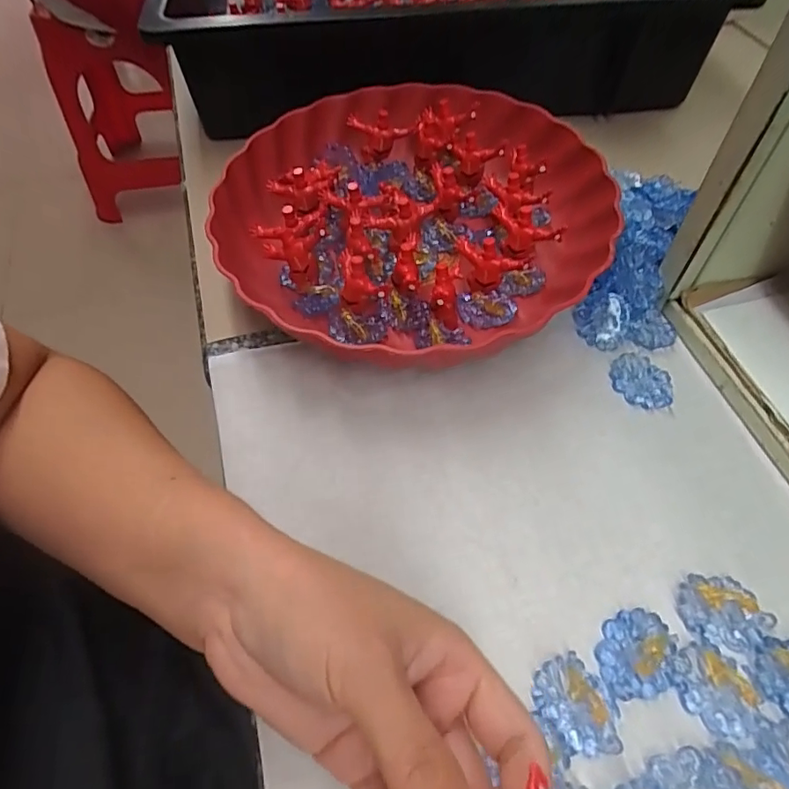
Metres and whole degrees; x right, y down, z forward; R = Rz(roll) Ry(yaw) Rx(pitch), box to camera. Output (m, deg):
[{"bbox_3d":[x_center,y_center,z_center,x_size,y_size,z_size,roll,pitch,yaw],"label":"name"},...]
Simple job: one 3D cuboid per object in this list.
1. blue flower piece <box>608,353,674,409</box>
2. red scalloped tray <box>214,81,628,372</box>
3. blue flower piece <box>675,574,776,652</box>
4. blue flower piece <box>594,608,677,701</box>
[{"bbox_3d":[0.142,-0.007,0.309,0.036,0.006,0.028,31,62,20],"label":"blue flower piece"},{"bbox_3d":[0.012,-0.112,0.346,0.218,0.067,0.217,-35,63,-20],"label":"red scalloped tray"},{"bbox_3d":[0.146,0.095,0.239,0.031,0.009,0.035,-39,64,-22],"label":"blue flower piece"},{"bbox_3d":[0.104,0.111,0.232,0.032,0.005,0.033,-8,56,-4],"label":"blue flower piece"}]

